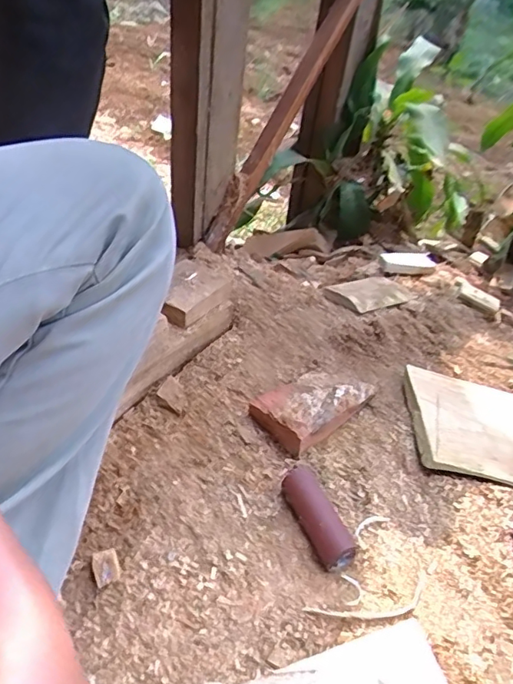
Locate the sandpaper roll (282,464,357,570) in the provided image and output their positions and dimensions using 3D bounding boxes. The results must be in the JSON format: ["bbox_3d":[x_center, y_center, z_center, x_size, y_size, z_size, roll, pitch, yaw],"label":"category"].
[{"bbox_3d":[0.064,0.181,0.574,0.034,0.029,0.118,-12,43,-20],"label":"sandpaper roll"}]

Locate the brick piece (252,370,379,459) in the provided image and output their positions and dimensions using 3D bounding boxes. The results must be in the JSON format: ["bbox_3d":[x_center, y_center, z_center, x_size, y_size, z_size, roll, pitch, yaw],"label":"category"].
[{"bbox_3d":[0.075,0.075,0.707,0.151,0.035,0.100,-28,51,-34],"label":"brick piece"}]

